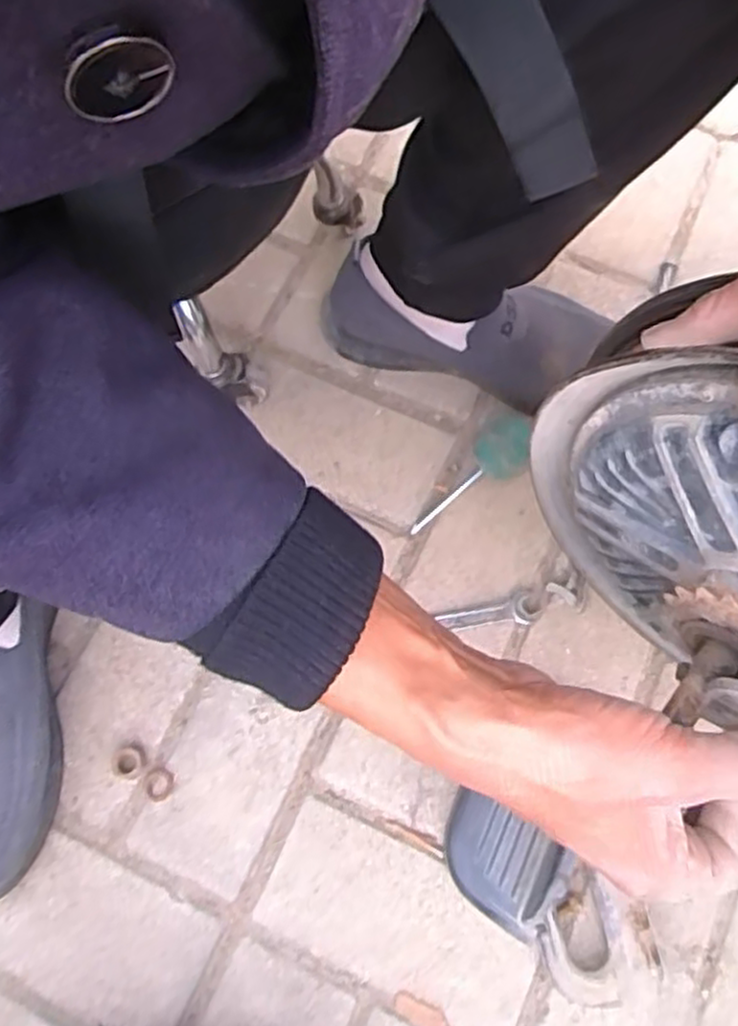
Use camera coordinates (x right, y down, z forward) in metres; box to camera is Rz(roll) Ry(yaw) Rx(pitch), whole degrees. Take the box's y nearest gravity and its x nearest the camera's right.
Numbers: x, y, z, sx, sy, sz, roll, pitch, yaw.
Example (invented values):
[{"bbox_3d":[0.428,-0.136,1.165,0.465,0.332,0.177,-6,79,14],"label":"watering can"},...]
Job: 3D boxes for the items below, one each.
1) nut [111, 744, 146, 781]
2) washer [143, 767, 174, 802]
[{"bbox_3d":[-0.171,0.176,0.529,0.024,0.009,0.024,0,71,0],"label":"nut"},{"bbox_3d":[-0.148,0.191,0.527,0.021,0.004,0.022,0,71,0],"label":"washer"}]

